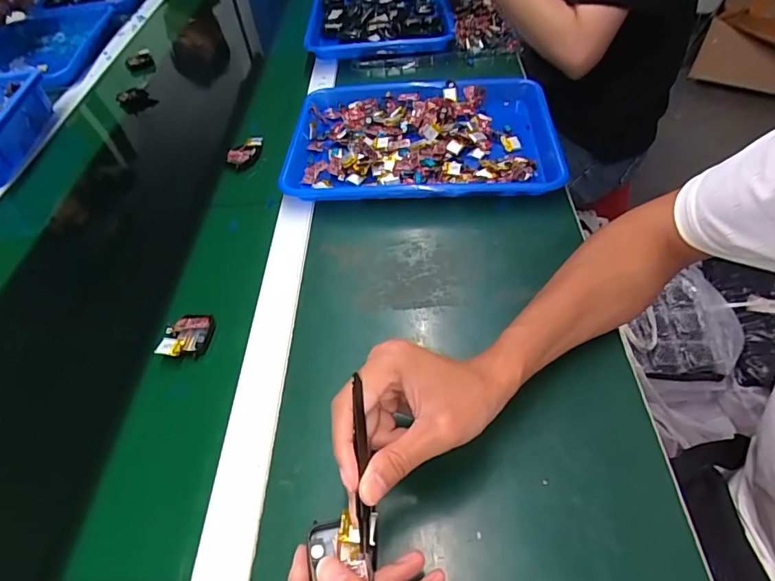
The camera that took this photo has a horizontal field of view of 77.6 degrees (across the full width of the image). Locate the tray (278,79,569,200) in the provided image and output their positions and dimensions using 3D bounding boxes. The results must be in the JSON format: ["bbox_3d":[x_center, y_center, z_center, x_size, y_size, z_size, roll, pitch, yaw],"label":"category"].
[{"bbox_3d":[0.044,-0.199,0.629,0.345,0.037,0.245,-2,50,5],"label":"tray"}]

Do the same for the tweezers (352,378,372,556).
[{"bbox_3d":[-0.016,0.106,0.297,0.007,0.013,0.102,-3,78,4],"label":"tweezers"}]

